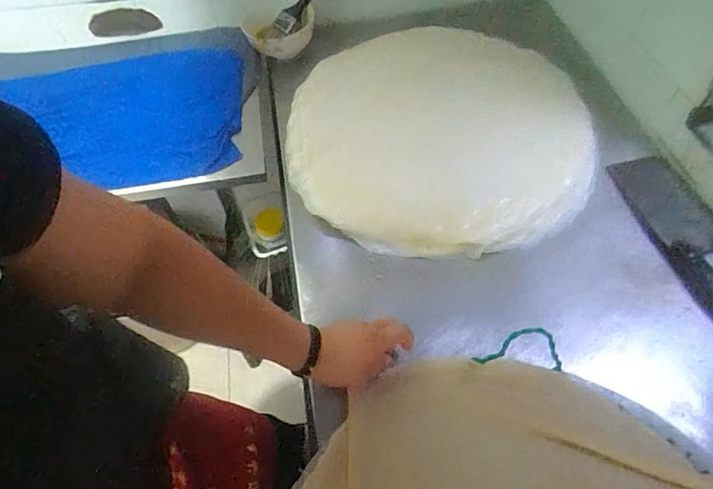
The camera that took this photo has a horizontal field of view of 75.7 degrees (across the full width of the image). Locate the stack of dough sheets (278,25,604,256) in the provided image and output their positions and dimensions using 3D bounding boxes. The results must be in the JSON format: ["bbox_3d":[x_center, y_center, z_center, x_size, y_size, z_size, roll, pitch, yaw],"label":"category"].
[{"bbox_3d":[0.127,-0.199,0.751,0.477,0.043,0.483,3,56,2],"label":"stack of dough sheets"}]

